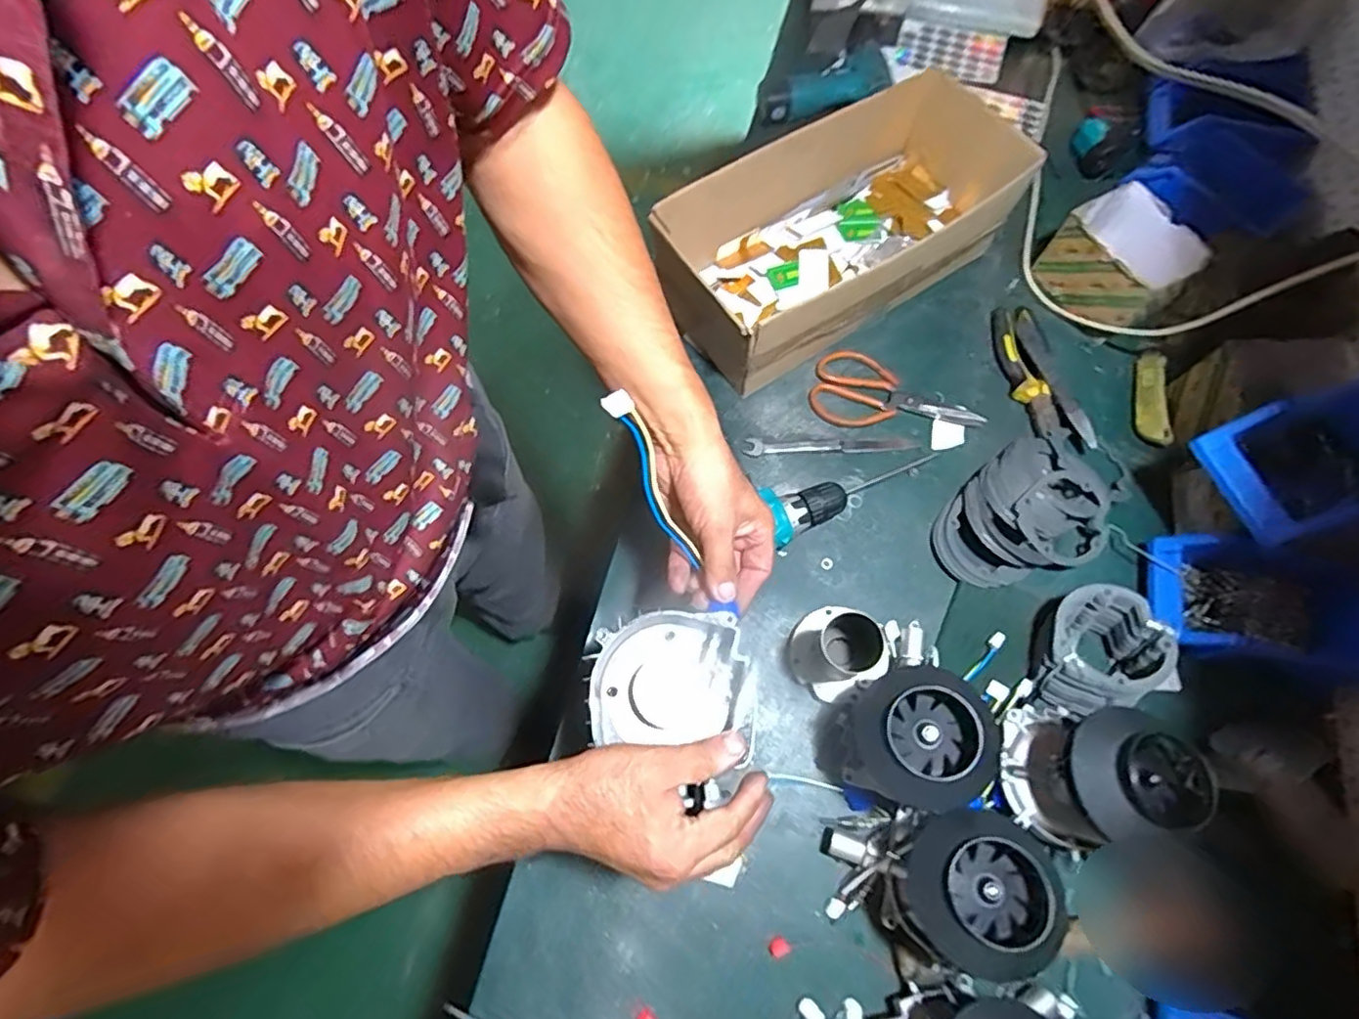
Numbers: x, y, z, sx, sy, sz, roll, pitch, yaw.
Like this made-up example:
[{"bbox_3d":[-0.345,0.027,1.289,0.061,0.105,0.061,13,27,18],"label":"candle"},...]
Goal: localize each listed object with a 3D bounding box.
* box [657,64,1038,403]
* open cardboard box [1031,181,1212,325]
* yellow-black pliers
[{"bbox_3d":[0.193,-0.343,0.754,0.454,0.129,0.222,-34,73,-12],"label":"box"},{"bbox_3d":[0.543,-0.304,0.765,0.119,0.084,0.153,-33,73,-12],"label":"open cardboard box"},{"bbox_3d":[0.432,-0.152,0.747,0.055,0.028,0.213,-10,70,-4],"label":"yellow-black pliers"}]

